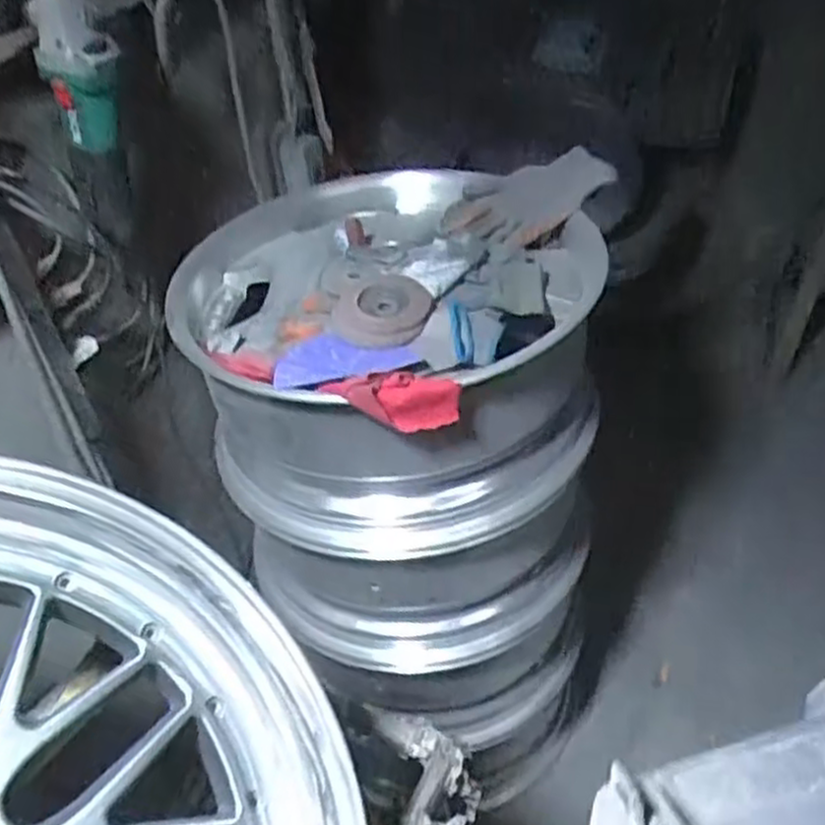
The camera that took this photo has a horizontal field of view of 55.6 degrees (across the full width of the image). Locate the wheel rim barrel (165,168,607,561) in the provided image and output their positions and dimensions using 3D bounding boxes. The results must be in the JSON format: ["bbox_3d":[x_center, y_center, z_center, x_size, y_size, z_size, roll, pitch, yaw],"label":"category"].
[{"bbox_3d":[-0.031,-0.075,0.980,0.495,0.254,0.436,10,44,20],"label":"wheel rim barrel"}]

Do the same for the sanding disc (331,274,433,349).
[{"bbox_3d":[-0.033,-0.111,0.839,0.102,0.019,0.114,-4,41,4],"label":"sanding disc"}]

